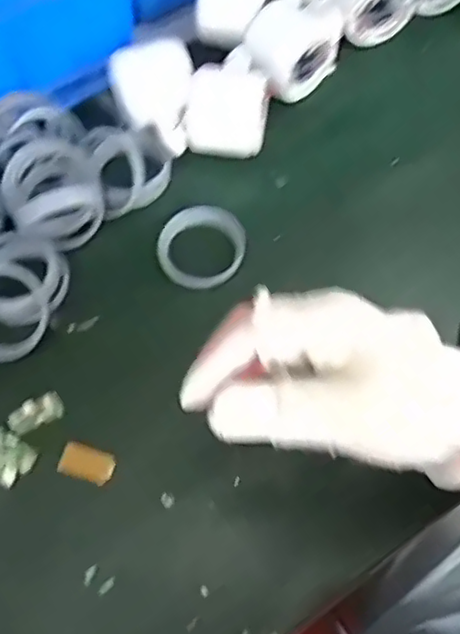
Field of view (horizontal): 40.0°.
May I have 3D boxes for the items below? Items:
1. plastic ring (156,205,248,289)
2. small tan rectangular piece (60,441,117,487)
[{"bbox_3d":[-0.019,-0.049,0.437,0.061,0.014,0.058,0,66,1],"label":"plastic ring"},{"bbox_3d":[-0.085,0.088,0.378,0.032,0.006,0.019,15,67,8],"label":"small tan rectangular piece"}]

